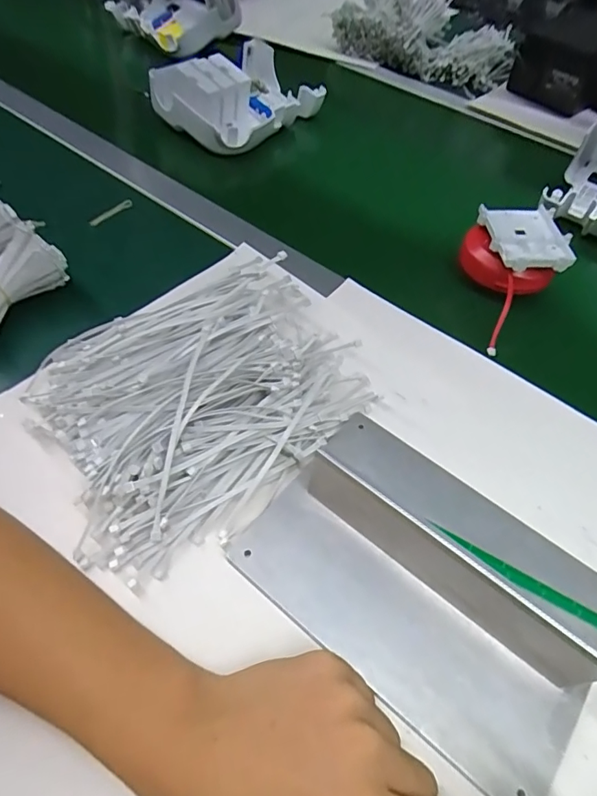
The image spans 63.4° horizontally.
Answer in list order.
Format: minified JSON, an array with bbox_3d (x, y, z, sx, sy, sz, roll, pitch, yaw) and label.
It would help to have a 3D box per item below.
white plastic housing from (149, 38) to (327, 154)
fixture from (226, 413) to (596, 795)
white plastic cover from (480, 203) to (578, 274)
[{"bbox_3d":[-0.074,-0.384,0.608,0.182,0.066,0.144,-36,64,-26],"label":"white plastic housing"},{"bbox_3d":[0.079,0.094,0.278,0.199,0.045,0.140,34,58,19],"label":"fixture"},{"bbox_3d":[0.202,-0.146,0.434,0.071,0.013,0.085,2,52,-3],"label":"white plastic cover"}]

